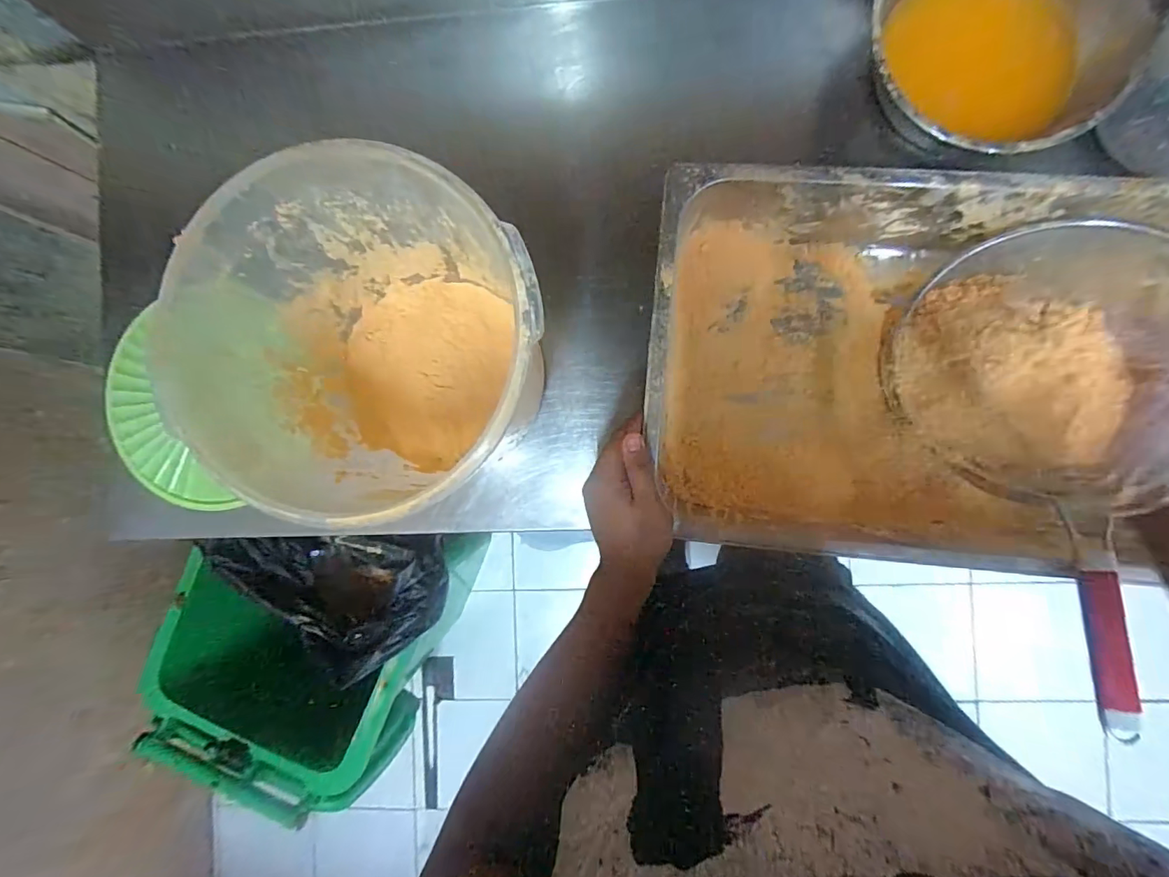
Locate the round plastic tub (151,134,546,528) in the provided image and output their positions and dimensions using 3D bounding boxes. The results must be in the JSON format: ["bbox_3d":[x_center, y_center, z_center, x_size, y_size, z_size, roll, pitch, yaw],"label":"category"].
[{"bbox_3d":[-0.154,-0.067,0.463,0.261,0.268,0.244,0,89,4],"label":"round plastic tub"}]

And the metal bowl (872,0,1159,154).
[{"bbox_3d":[0.390,-0.376,0.480,0.237,0.082,0.211,19,90,4],"label":"metal bowl"}]

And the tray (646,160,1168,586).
[{"bbox_3d":[0.323,-0.058,0.474,0.520,0.110,0.326,6,89,4],"label":"tray"}]

